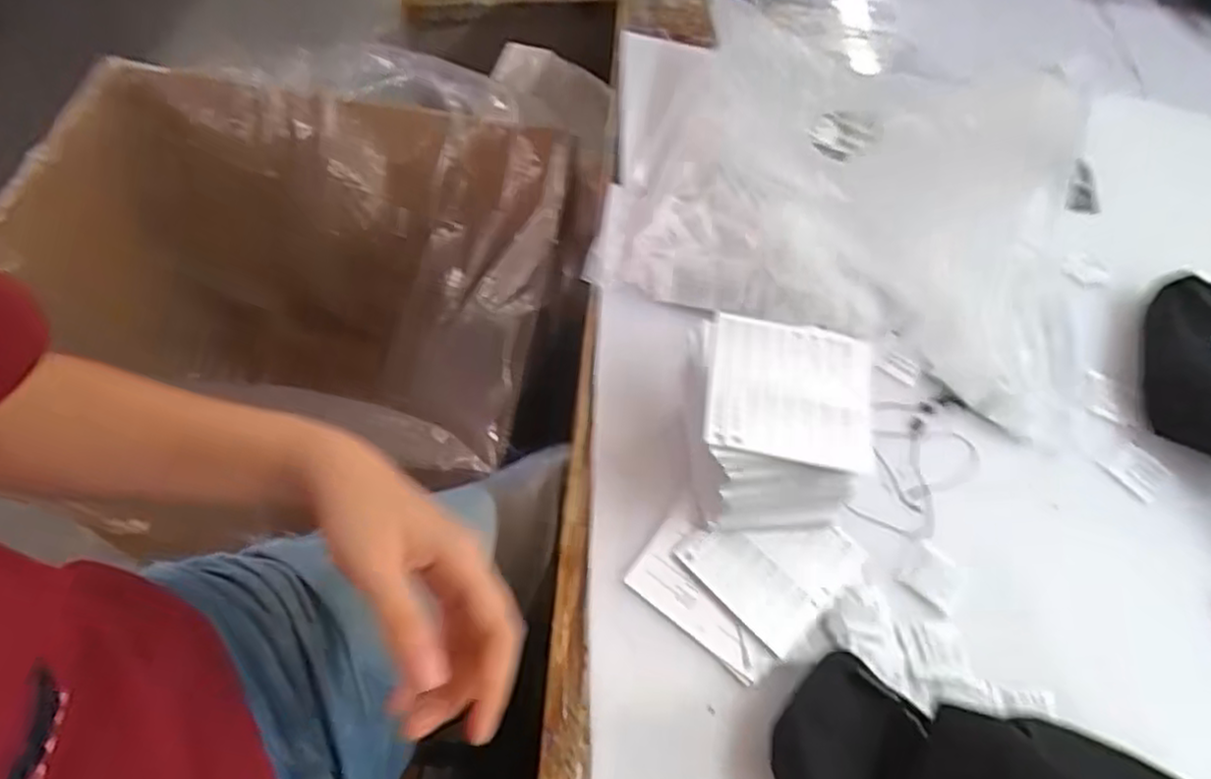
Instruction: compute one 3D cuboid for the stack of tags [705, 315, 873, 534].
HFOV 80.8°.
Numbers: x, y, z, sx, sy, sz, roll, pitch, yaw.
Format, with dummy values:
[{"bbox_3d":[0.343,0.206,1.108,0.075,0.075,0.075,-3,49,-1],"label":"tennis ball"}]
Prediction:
[{"bbox_3d":[0.117,0.029,0.477,0.108,0.093,0.118,9,58,-1],"label":"stack of tags"}]

